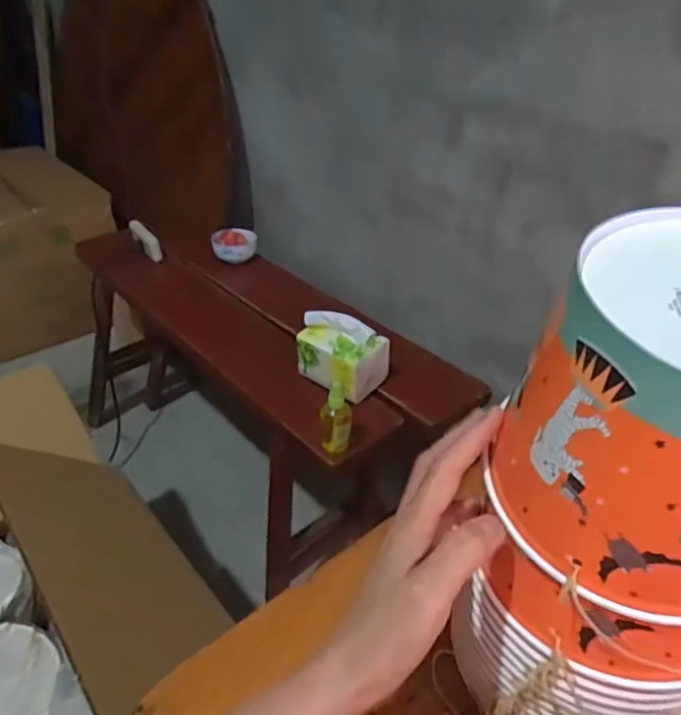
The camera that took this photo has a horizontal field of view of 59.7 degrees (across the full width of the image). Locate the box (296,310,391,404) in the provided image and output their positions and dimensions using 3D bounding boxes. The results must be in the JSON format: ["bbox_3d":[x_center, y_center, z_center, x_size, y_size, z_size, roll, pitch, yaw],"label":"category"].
[{"bbox_3d":[0.005,-0.013,1.000,0.104,0.111,0.127,-27,44,-34],"label":"box"}]

